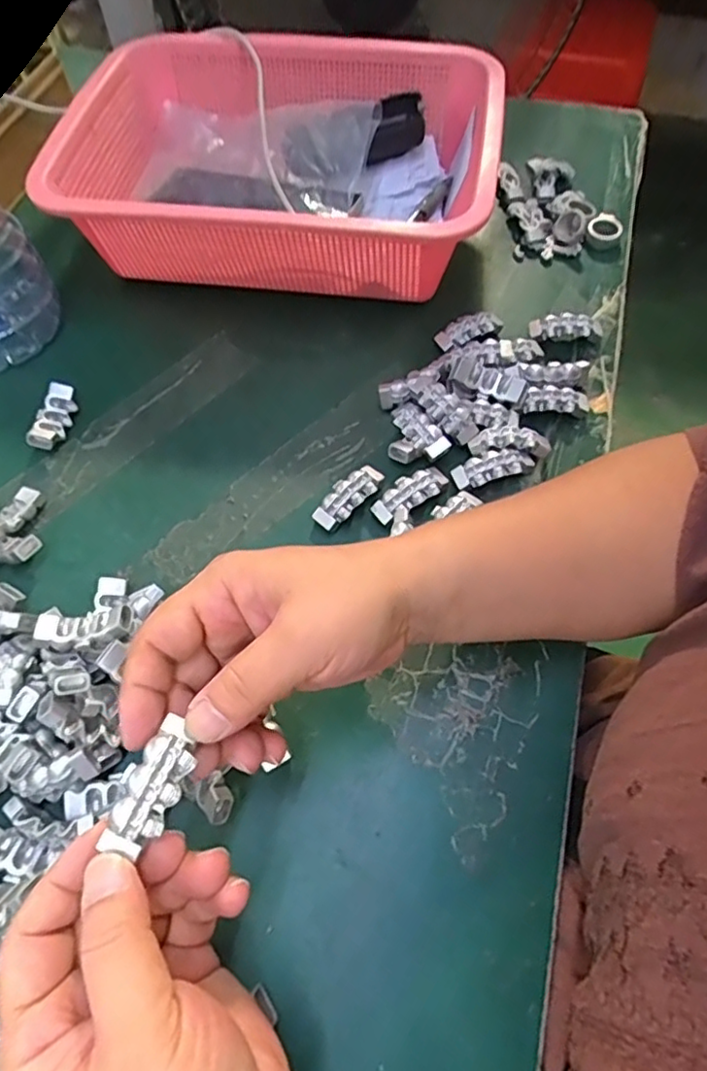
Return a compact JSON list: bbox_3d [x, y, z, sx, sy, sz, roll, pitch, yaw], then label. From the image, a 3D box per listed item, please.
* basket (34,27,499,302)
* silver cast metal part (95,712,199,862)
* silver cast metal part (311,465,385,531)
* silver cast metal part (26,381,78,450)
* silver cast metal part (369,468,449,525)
[{"bbox_3d":[-0.051,-0.267,0.458,0.292,0.088,0.204,6,62,5],"label":"basket"},{"bbox_3d":[-0.069,0.087,0.217,0.017,0.008,0.044,18,62,12],"label":"silver cast metal part"},{"bbox_3d":[-0.002,-0.023,0.364,0.047,0.013,0.018,-41,67,-18],"label":"silver cast metal part"},{"bbox_3d":[-0.195,-0.076,0.402,0.018,0.018,0.045,5,61,5],"label":"silver cast metal part"},{"bbox_3d":[0.033,-0.025,0.362,0.048,0.010,0.019,-28,64,-13],"label":"silver cast metal part"}]

